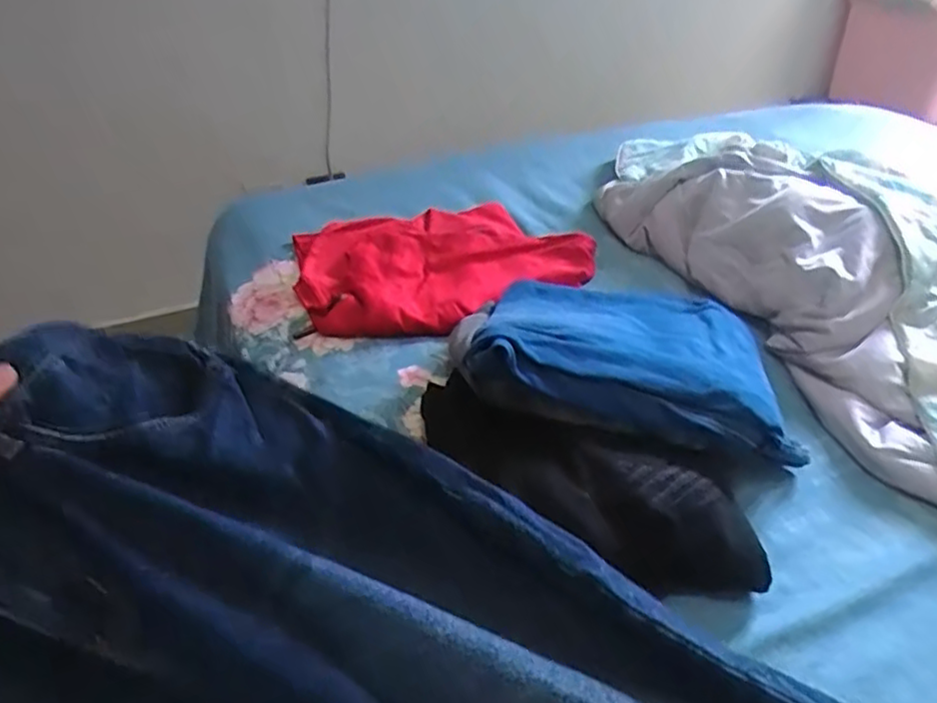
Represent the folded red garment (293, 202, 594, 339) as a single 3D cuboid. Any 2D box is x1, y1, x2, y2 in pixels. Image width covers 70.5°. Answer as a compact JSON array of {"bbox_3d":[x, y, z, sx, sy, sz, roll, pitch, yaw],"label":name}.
[{"bbox_3d":[-0.024,-0.112,0.820,0.366,0.041,0.265,-19,41,-26],"label":"folded red garment"}]

